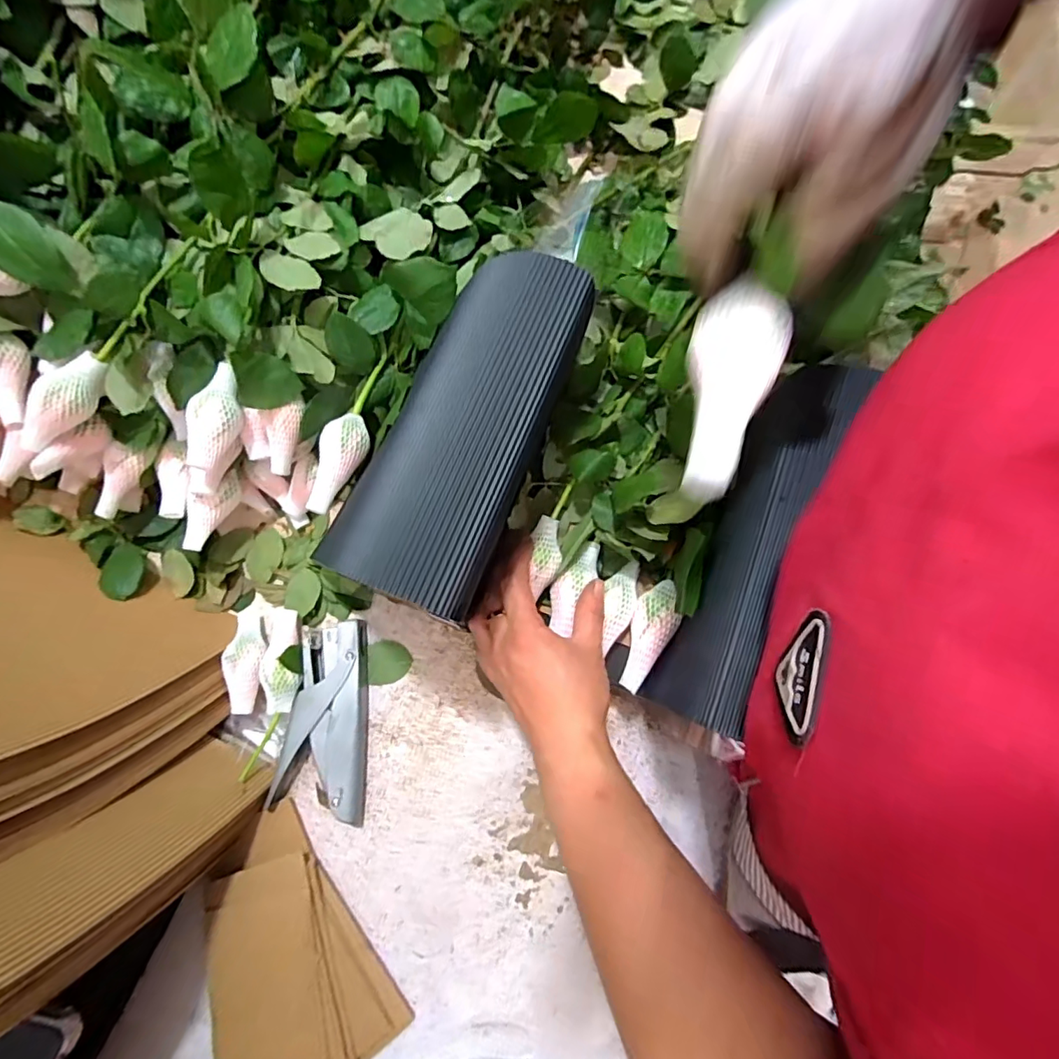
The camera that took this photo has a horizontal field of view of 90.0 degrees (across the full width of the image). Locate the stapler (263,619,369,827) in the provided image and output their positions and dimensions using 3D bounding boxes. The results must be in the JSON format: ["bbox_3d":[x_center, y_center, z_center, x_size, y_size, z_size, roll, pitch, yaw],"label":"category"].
[{"bbox_3d":[-0.159,0.152,0.431,0.071,0.025,0.148,8,77,3],"label":"stapler"}]

